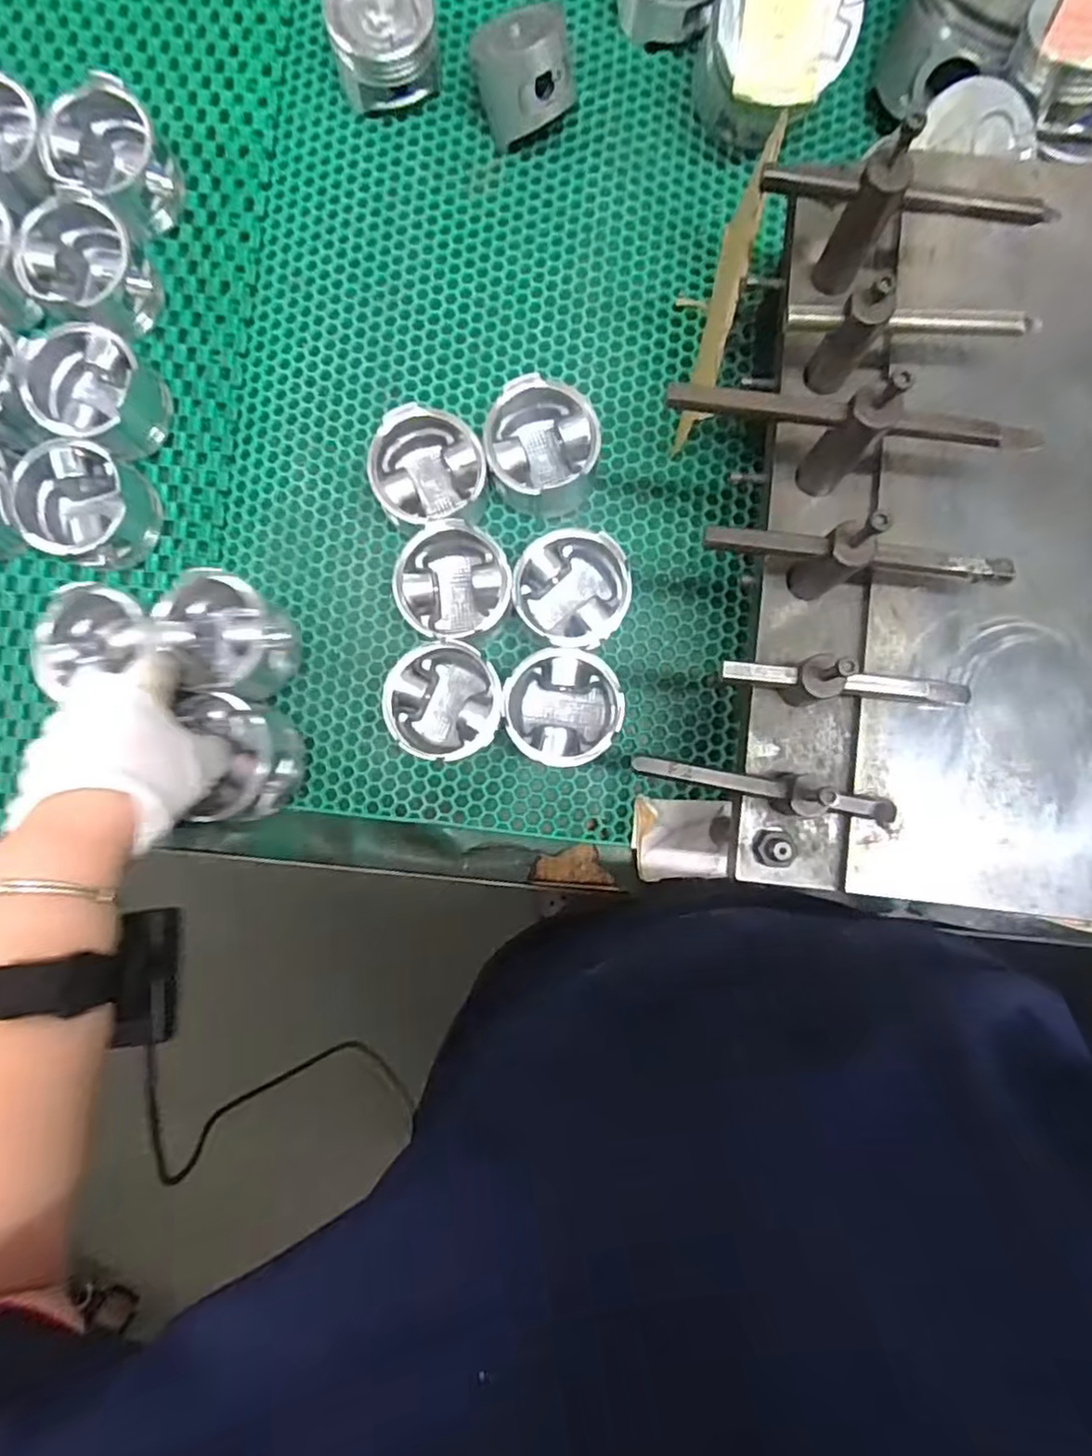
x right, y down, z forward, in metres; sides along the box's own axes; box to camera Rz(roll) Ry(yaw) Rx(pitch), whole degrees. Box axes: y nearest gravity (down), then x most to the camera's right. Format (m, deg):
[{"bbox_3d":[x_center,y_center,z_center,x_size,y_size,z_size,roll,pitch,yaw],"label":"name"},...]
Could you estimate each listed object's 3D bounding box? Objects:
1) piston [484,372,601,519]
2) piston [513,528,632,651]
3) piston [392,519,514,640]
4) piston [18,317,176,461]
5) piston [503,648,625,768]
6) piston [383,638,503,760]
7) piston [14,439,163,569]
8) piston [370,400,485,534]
[{"bbox_3d":[0.000,-0.197,0.466,0.082,0.053,0.088,-3,85,-1],"label":"piston"},{"bbox_3d":[0.018,-0.091,0.458,0.074,0.056,0.077,0,85,-1],"label":"piston"},{"bbox_3d":[-0.063,-0.099,0.459,0.079,0.052,0.078,0,85,-1],"label":"piston"},{"bbox_3d":[-0.317,-0.236,0.468,0.079,0.046,0.075,0,85,-1],"label":"piston"},{"bbox_3d":[0.011,-0.012,0.456,0.075,0.051,0.075,-4,85,-1],"label":"piston"},{"bbox_3d":[-0.069,-0.019,0.457,0.077,0.049,0.083,0,85,-1],"label":"piston"},{"bbox_3d":[-0.320,-0.157,0.462,0.080,0.046,0.077,0,85,-1],"label":"piston"},{"bbox_3d":[-0.083,-0.176,0.467,0.074,0.057,0.074,0,85,-1],"label":"piston"}]

